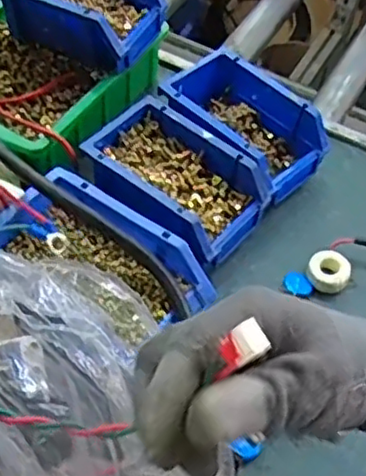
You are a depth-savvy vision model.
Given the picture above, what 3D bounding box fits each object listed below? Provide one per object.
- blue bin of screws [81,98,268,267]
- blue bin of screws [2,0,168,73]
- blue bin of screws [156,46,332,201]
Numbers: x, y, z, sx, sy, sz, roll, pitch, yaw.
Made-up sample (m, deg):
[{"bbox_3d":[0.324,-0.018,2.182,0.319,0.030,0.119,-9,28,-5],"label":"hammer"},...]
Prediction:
[{"bbox_3d":[-0.012,-0.048,0.646,0.169,0.078,0.116,40,60,22],"label":"blue bin of screws"},{"bbox_3d":[-0.111,-0.245,0.696,0.161,0.073,0.098,24,55,13],"label":"blue bin of screws"},{"bbox_3d":[0.059,-0.111,0.701,0.165,0.082,0.110,36,59,20],"label":"blue bin of screws"}]

